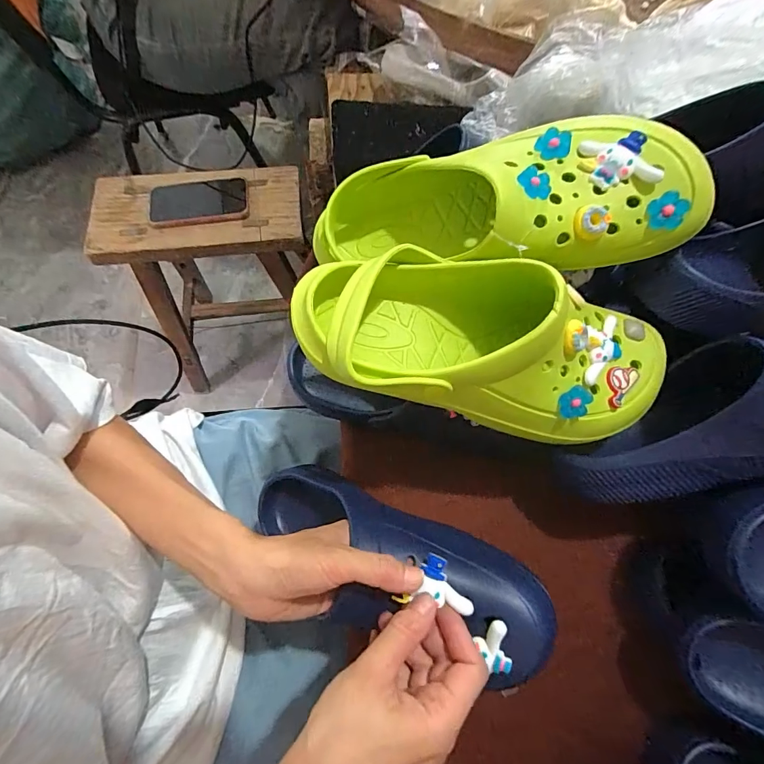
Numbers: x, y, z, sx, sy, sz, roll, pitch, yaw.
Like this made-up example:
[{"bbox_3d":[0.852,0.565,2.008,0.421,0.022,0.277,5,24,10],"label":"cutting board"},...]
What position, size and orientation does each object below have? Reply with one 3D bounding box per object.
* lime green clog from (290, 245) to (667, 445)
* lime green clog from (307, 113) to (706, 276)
[{"bbox_3d":[0.082,-0.029,0.296,0.281,0.087,0.113,6,70,1],"label":"lime green clog"},{"bbox_3d":[0.088,-0.138,0.322,0.284,0.088,0.129,8,69,23],"label":"lime green clog"}]

